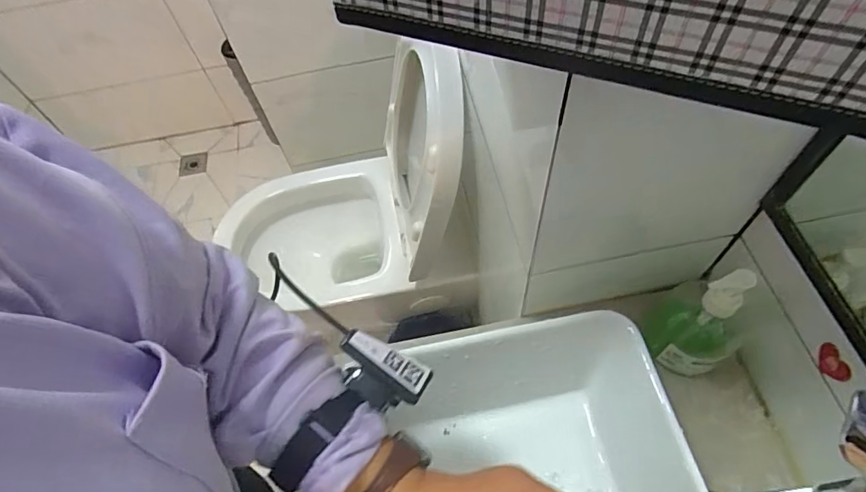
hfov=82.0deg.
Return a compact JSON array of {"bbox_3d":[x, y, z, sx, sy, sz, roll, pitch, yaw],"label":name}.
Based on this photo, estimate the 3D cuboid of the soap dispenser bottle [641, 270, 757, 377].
[{"bbox_3d":[0.281,0.076,0.515,0.064,0.153,0.082,-31,63,-13],"label":"soap dispenser bottle"}]

